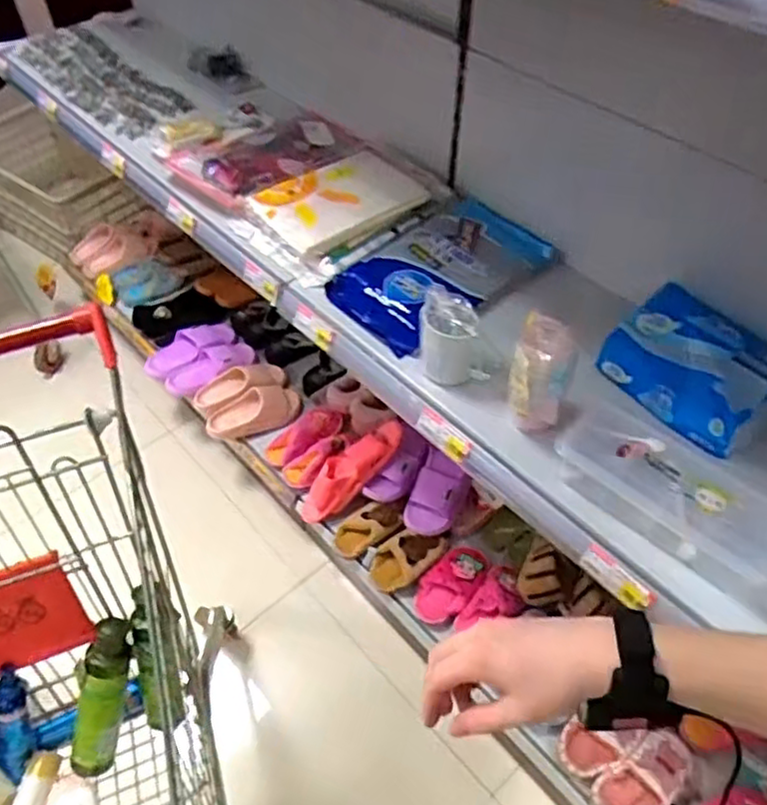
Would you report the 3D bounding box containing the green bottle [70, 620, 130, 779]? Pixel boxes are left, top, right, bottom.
[{"bbox_3d":[-0.373,0.403,0.898,0.048,0.230,0.052,12,8,11],"label":"green bottle"}]

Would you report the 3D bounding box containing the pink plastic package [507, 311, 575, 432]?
[{"bbox_3d":[0.190,-0.022,0.834,0.074,0.157,0.076,15,51,13],"label":"pink plastic package"}]

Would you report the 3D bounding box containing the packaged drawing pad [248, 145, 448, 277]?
[{"bbox_3d":[-0.068,-0.347,1.147,0.270,0.050,0.224,-32,57,-24],"label":"packaged drawing pad"}]

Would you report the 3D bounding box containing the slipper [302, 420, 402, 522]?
[{"bbox_3d":[-0.073,0.146,1.438,0.286,0.057,0.097,-44,59,-1],"label":"slipper"}]

